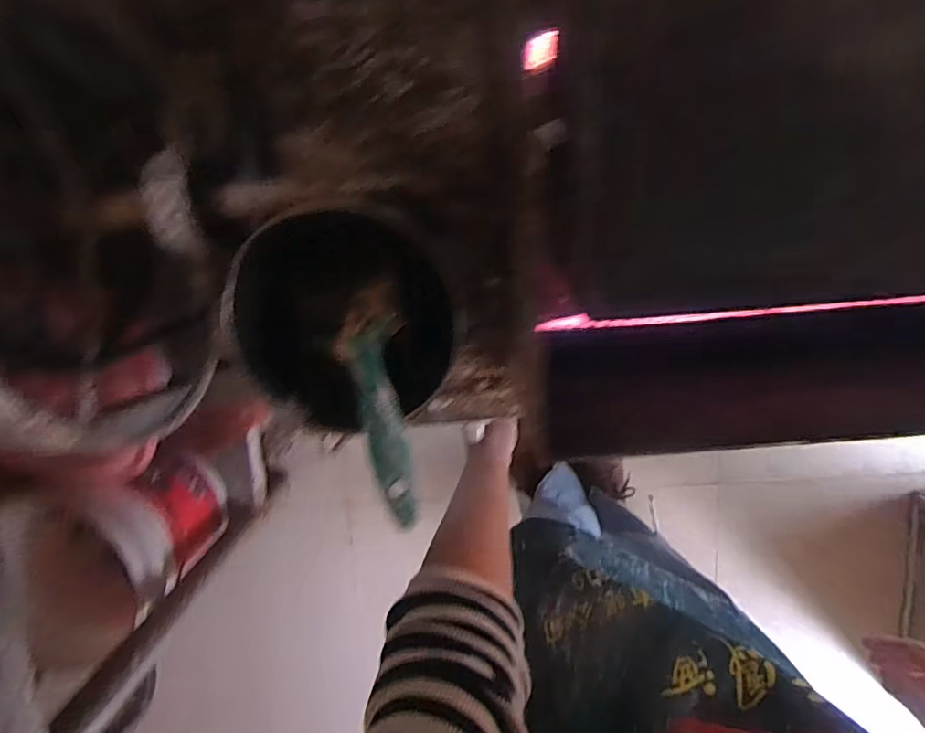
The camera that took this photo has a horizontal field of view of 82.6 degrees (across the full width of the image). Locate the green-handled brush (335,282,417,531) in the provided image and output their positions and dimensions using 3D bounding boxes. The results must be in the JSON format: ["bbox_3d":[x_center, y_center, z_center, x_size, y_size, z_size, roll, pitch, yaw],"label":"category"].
[{"bbox_3d":[-0.051,0.019,0.323,0.038,0.016,0.153,-14,69,2],"label":"green-handled brush"}]

